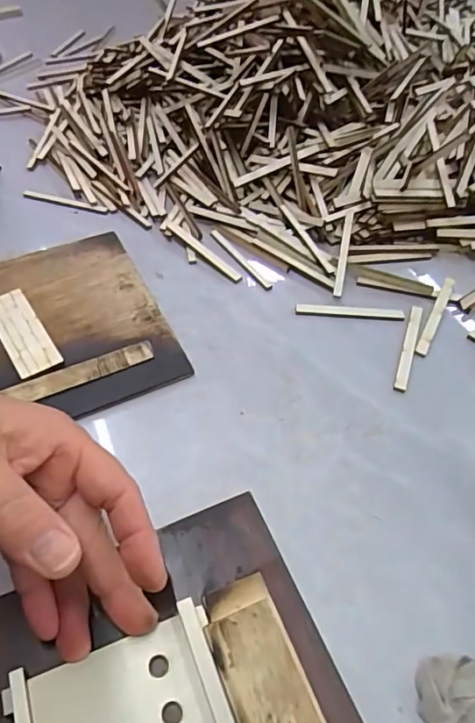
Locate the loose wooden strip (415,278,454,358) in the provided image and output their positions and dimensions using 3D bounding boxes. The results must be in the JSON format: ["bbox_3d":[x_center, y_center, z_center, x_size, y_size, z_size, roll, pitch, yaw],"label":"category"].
[{"bbox_3d":[0.146,-0.034,0.374,0.008,0.006,0.077,24,56,16],"label":"loose wooden strip"}]

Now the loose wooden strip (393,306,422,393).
[{"bbox_3d":[0.120,-0.012,0.357,0.008,0.004,0.080,17,54,11],"label":"loose wooden strip"}]

